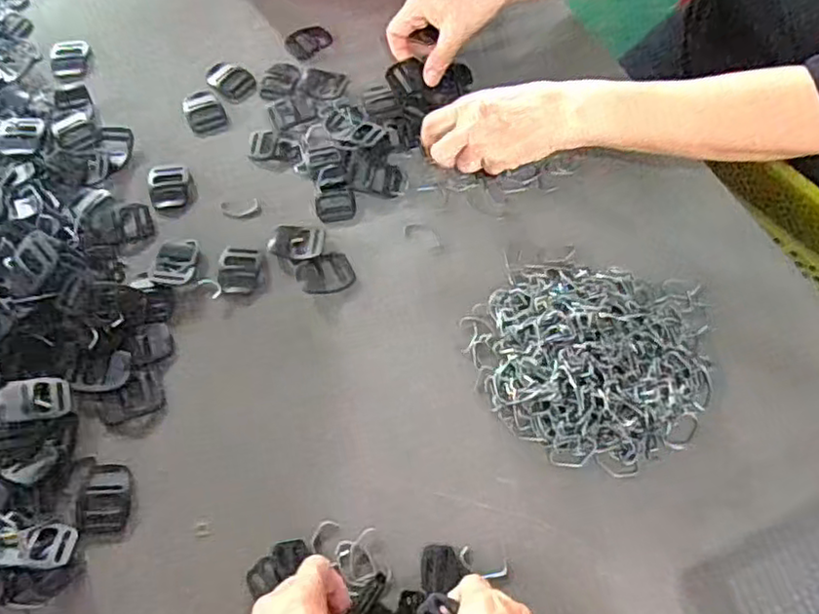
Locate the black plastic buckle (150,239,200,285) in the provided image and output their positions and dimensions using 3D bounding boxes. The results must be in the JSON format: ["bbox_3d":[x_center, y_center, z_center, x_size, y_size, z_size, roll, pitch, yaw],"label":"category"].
[{"bbox_3d":[-0.197,-0.039,0.557,0.034,0.004,0.045,3,62,-1],"label":"black plastic buckle"}]

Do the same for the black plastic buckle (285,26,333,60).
[{"bbox_3d":[-0.105,-0.277,0.684,0.050,0.004,0.038,-40,70,-20],"label":"black plastic buckle"}]

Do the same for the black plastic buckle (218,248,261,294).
[{"bbox_3d":[-0.144,-0.032,0.556,0.033,0.004,0.044,2,62,-1],"label":"black plastic buckle"}]

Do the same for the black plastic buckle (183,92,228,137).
[{"bbox_3d":[-0.198,-0.189,0.637,0.035,0.005,0.056,-20,65,-12],"label":"black plastic buckle"}]

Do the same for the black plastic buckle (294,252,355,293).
[{"bbox_3d":[-0.071,-0.029,0.556,0.045,0.004,0.037,-18,64,-11],"label":"black plastic buckle"}]

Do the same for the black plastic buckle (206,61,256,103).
[{"bbox_3d":[-0.178,-0.226,0.658,0.053,0.004,0.038,36,67,16],"label":"black plastic buckle"}]

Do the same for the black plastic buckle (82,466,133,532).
[{"bbox_3d":[-0.214,0.134,0.464,0.031,0.004,0.047,-4,62,-4],"label":"black plastic buckle"}]

